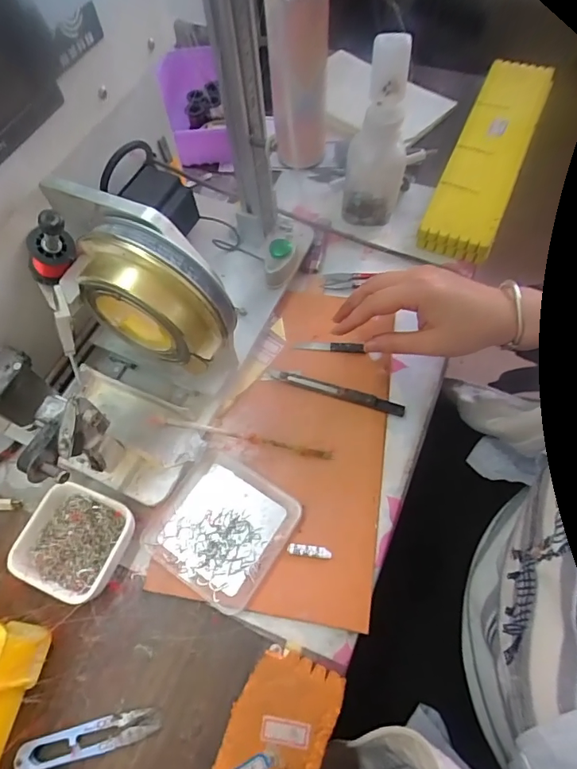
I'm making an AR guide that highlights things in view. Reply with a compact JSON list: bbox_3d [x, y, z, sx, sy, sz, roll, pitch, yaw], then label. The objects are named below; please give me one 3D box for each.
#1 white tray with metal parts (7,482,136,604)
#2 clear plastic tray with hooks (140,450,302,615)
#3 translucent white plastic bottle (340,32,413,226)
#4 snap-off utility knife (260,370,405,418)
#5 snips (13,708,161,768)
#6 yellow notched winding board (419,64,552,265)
[{"bbox_3d":[-0.180,0.134,0.391,0.083,0.024,0.081,19,66,12],"label":"white tray with metal parts"},{"bbox_3d":[-0.059,0.122,0.399,0.109,0.015,0.109,30,69,17],"label":"clear plastic tray with hooks"},{"bbox_3d":[0.095,-0.270,0.492,0.063,0.181,0.077,6,64,6],"label":"translucent white plastic bottle"},{"bbox_3d":[0.043,0.005,0.456,0.143,0.011,0.015,15,65,10],"label":"snap-off utility knife"},{"bbox_3d":[-0.148,0.262,0.339,0.100,0.010,0.021,-14,63,-4],"label":"snips"},{"bbox_3d":[0.259,-0.301,0.588,0.083,0.029,0.350,22,66,13],"label":"yellow notched winding board"}]

